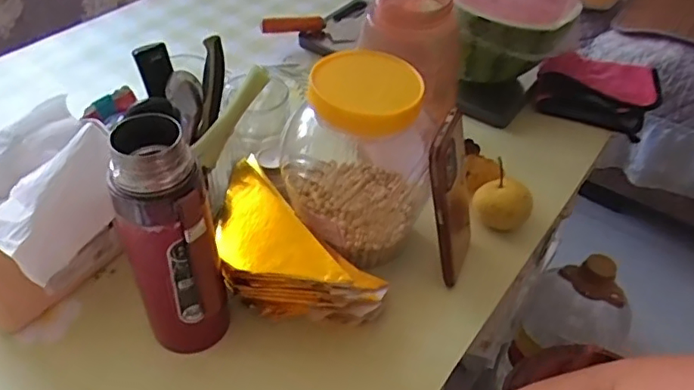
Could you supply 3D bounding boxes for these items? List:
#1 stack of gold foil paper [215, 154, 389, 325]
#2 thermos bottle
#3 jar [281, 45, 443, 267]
[{"bbox_3d":[-0.059,0.052,0.522,0.182,0.072,0.100,32,51,27],"label":"stack of gold foil paper"},{"bbox_3d":[-0.132,0.044,0.442,0.066,0.212,0.058,-2,44,-6],"label":"thermos bottle"},{"bbox_3d":[0.012,-0.043,0.538,0.137,0.170,0.125,2,44,-2],"label":"jar"}]

